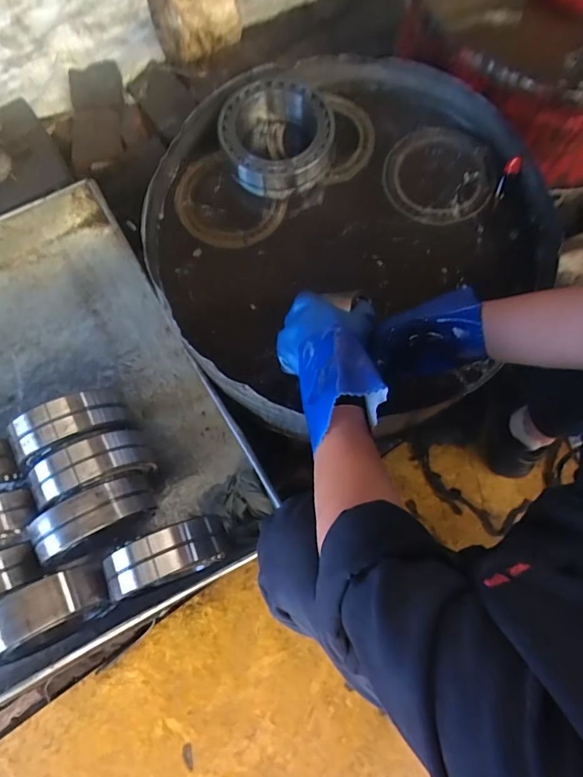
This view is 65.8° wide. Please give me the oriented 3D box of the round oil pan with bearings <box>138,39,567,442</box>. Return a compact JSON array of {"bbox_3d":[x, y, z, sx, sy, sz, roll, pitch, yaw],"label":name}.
[{"bbox_3d":[0.083,-0.229,0.652,0.568,0.088,0.546,3,74,0],"label":"round oil pan with bearings"}]

